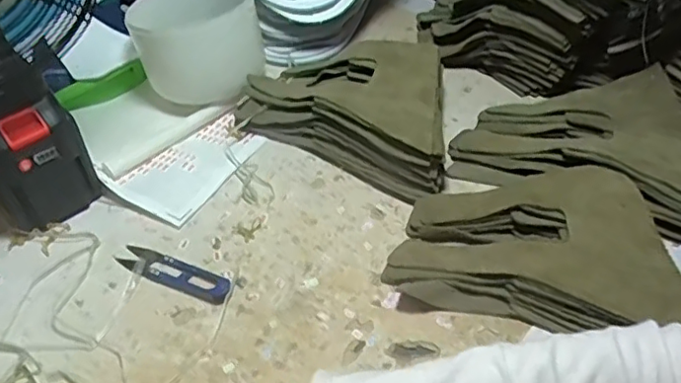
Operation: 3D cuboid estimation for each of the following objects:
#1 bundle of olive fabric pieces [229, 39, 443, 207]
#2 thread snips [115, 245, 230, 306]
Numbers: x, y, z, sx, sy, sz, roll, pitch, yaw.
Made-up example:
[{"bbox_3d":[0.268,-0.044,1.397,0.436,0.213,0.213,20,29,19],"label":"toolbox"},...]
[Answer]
[{"bbox_3d":[0.025,-0.085,0.565,0.212,0.064,0.149,24,50,25],"label":"bundle of olive fabric pieces"},{"bbox_3d":[-0.130,0.062,0.465,0.103,0.009,0.026,20,49,23],"label":"thread snips"}]

